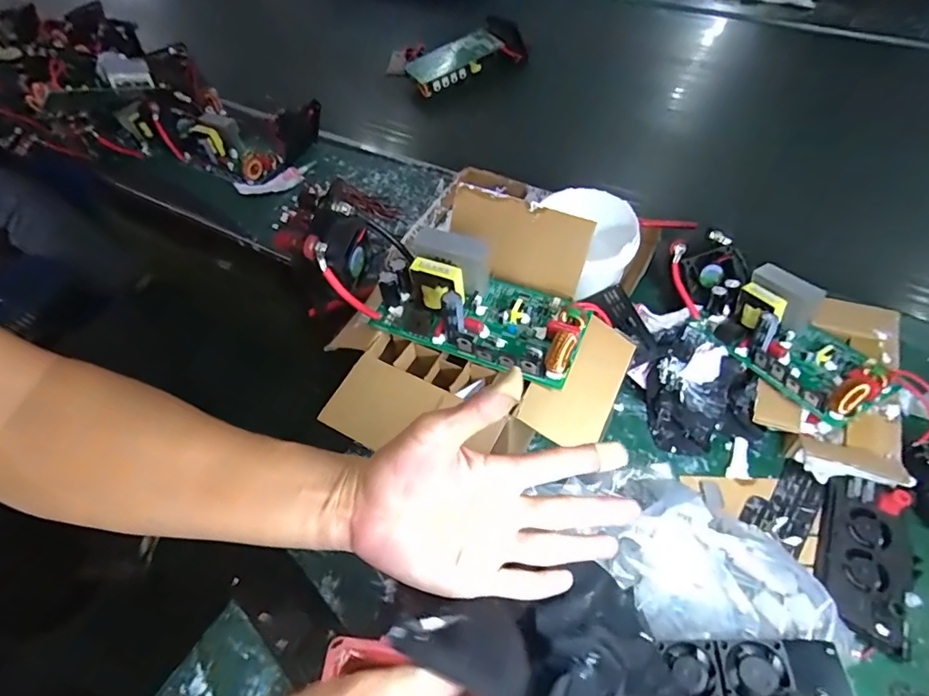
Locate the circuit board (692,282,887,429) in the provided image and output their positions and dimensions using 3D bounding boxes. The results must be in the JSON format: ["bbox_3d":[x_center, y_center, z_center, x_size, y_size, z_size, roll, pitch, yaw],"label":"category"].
[{"bbox_3d":[0.338,-0.005,0.523,0.091,0.061,0.181,-26,56,-14],"label":"circuit board"}]

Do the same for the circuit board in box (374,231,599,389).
[{"bbox_3d":[0.016,-0.045,0.451,0.188,0.057,0.106,21,58,18],"label":"circuit board in box"}]

